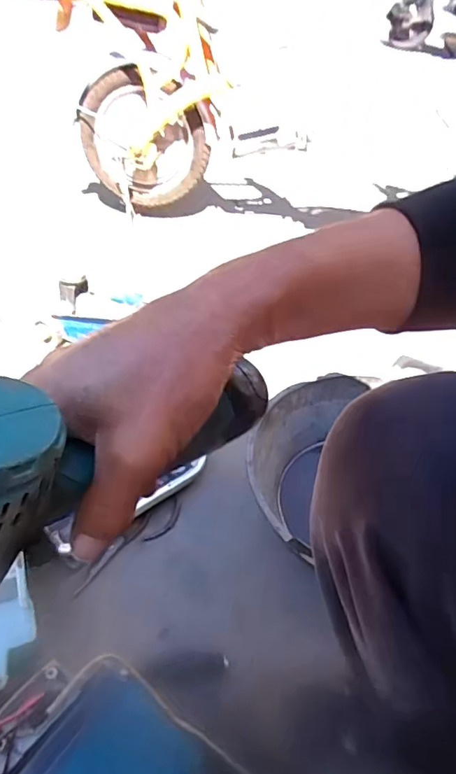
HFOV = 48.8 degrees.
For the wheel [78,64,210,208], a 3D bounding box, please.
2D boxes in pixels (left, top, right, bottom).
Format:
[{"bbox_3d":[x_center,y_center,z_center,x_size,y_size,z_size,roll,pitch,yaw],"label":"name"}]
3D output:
[{"bbox_3d":[-0.226,-0.636,1.328,0.348,0.299,0.076,5,44,-2],"label":"wheel"}]

